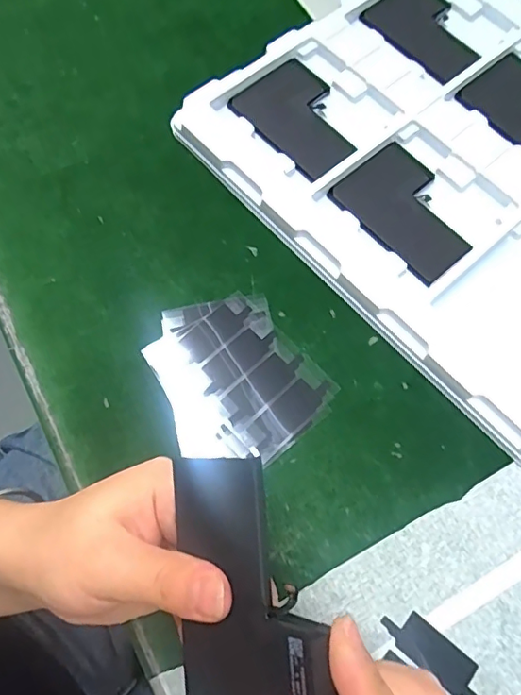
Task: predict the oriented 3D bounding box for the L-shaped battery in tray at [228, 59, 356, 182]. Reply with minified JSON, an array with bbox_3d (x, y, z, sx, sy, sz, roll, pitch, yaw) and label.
[{"bbox_3d":[0.029,-0.158,0.366,0.062,0.009,0.091,-36,74,-15],"label":"L-shaped battery in tray"}]

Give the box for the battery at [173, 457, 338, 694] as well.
[{"bbox_3d":[-0.005,0.083,0.181,0.059,0.004,0.090,-13,79,33],"label":"battery"}]

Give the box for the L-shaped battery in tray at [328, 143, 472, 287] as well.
[{"bbox_3d":[0.097,-0.088,0.342,0.066,0.004,0.090,-39,75,-16],"label":"L-shaped battery in tray"}]

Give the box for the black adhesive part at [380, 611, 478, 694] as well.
[{"bbox_3d":[0.086,0.151,0.260,0.056,0.004,0.019,39,72,12],"label":"black adhesive part"}]

